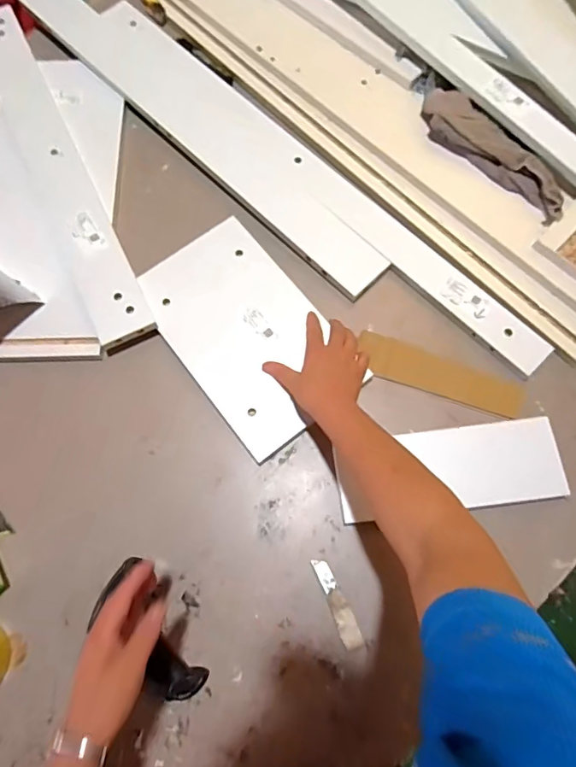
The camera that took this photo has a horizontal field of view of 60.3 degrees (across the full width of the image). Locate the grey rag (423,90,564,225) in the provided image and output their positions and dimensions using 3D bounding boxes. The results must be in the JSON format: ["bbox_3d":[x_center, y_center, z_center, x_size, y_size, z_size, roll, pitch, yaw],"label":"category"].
[{"bbox_3d":[0.299,-0.335,0.725,0.062,0.034,0.261,-41,76,-11],"label":"grey rag"}]

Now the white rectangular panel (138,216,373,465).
[{"bbox_3d":[-0.056,-0.073,0.667,0.187,0.023,0.303,-37,79,-10],"label":"white rectangular panel"}]

